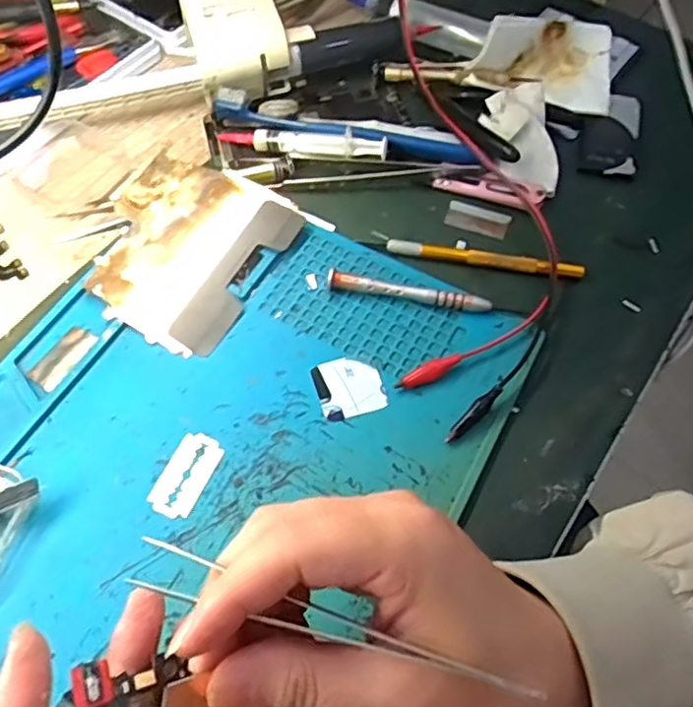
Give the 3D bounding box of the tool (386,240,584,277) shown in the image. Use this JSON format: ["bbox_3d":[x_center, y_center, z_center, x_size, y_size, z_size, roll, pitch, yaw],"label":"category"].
[{"bbox_3d":[0.082,-0.057,0.376,0.114,0.011,0.011,10,61,4],"label":"tool"}]

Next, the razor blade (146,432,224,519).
[{"bbox_3d":[-0.080,0.059,0.313,0.023,0.004,0.043,22,63,11],"label":"razor blade"}]

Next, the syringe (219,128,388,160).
[{"bbox_3d":[-0.029,-0.138,0.417,0.111,0.022,0.013,10,61,4],"label":"syringe"}]

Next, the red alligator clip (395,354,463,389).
[{"bbox_3d":[0.045,0.010,0.338,0.039,0.010,0.009,-23,64,-13],"label":"red alligator clip"}]

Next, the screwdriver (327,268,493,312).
[{"bbox_3d":[0.036,-0.036,0.363,0.093,0.012,0.011,11,61,5],"label":"screwdriver"}]

